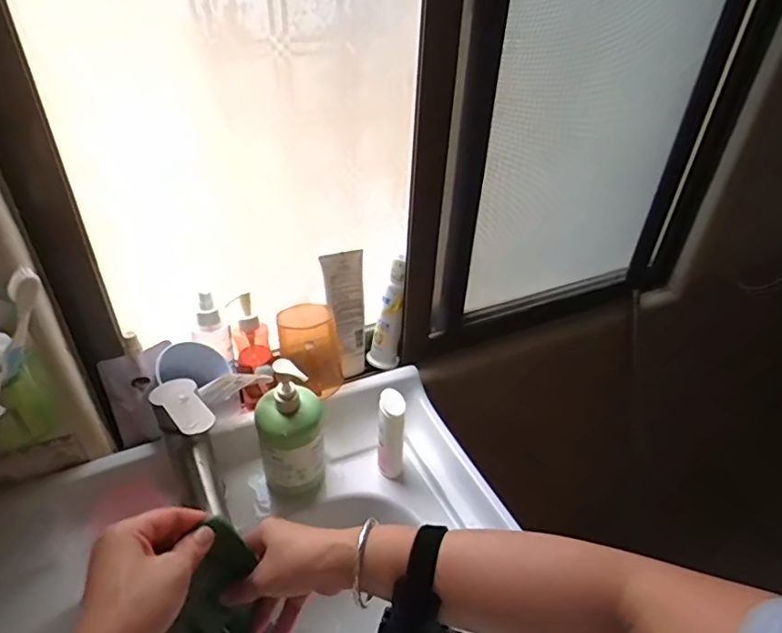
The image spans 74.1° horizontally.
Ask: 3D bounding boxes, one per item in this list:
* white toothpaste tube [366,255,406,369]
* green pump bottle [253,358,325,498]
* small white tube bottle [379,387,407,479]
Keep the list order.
[{"bbox_3d":[-0.007,0.000,0.725,0.045,0.165,0.031,3,37,0],"label":"white toothpaste tube"},{"bbox_3d":[-0.112,0.126,0.580,0.074,0.179,0.058,-9,39,-16],"label":"green pump bottle"},{"bbox_3d":[0.000,0.143,0.621,0.030,0.126,0.027,4,37,1],"label":"small white tube bottle"}]

